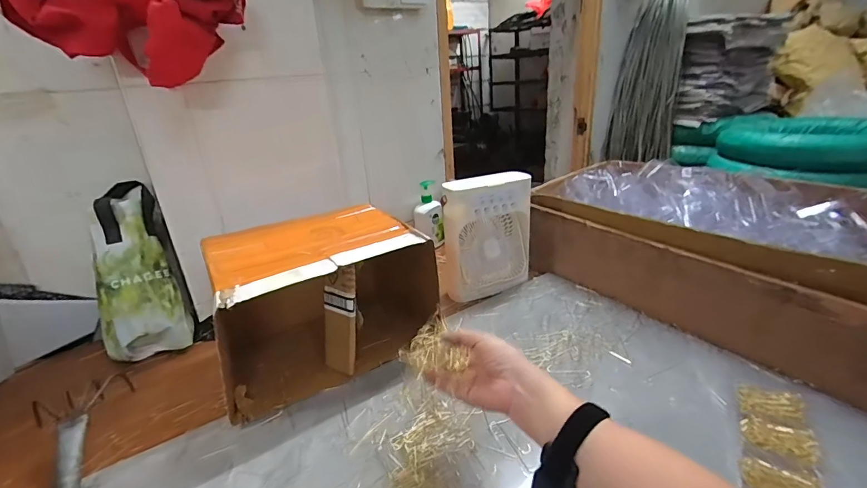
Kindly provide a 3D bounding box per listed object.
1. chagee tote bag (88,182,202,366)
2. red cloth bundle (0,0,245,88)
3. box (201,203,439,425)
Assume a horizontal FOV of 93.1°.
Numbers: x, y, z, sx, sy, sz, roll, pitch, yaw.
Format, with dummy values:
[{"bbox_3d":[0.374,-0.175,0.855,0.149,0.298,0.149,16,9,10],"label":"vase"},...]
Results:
[{"bbox_3d":[-0.544,0.044,0.757,0.134,0.327,0.096,-12,-2,-22],"label":"chagee tote bag"},{"bbox_3d":[-0.408,-0.320,0.574,0.267,0.168,0.106,-9,23,-12],"label":"red cloth bundle"},{"bbox_3d":[-0.215,0.075,0.729,0.345,0.235,0.270,-17,25,-31],"label":"box"}]

